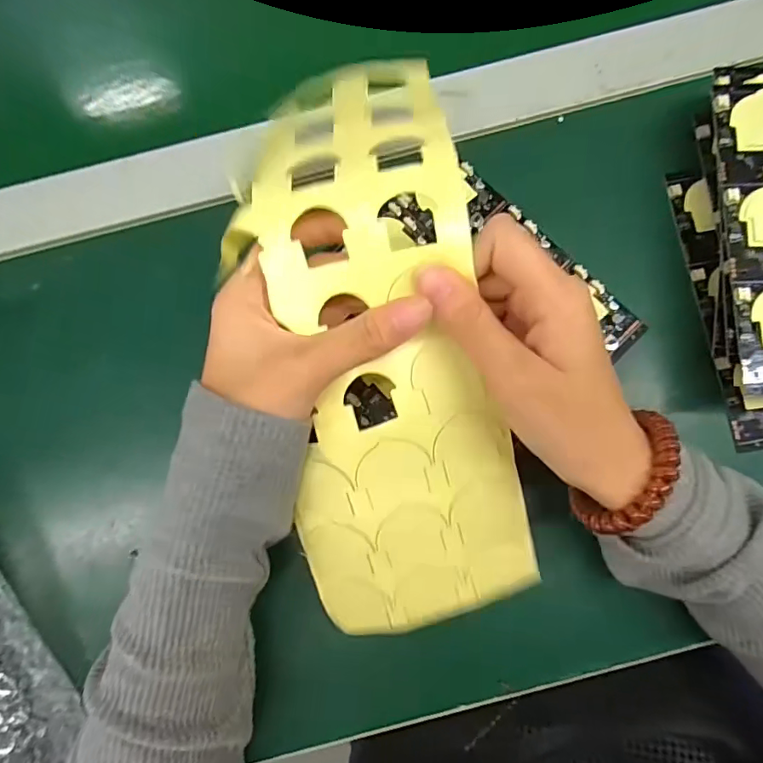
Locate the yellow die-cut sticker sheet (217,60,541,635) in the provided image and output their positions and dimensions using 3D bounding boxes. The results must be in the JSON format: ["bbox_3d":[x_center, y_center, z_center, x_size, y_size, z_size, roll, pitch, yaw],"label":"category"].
[{"bbox_3d":[0.006,-0.003,0.219,0.109,0.045,0.241,-11,101,1],"label":"yellow die-cut sticker sheet"}]

